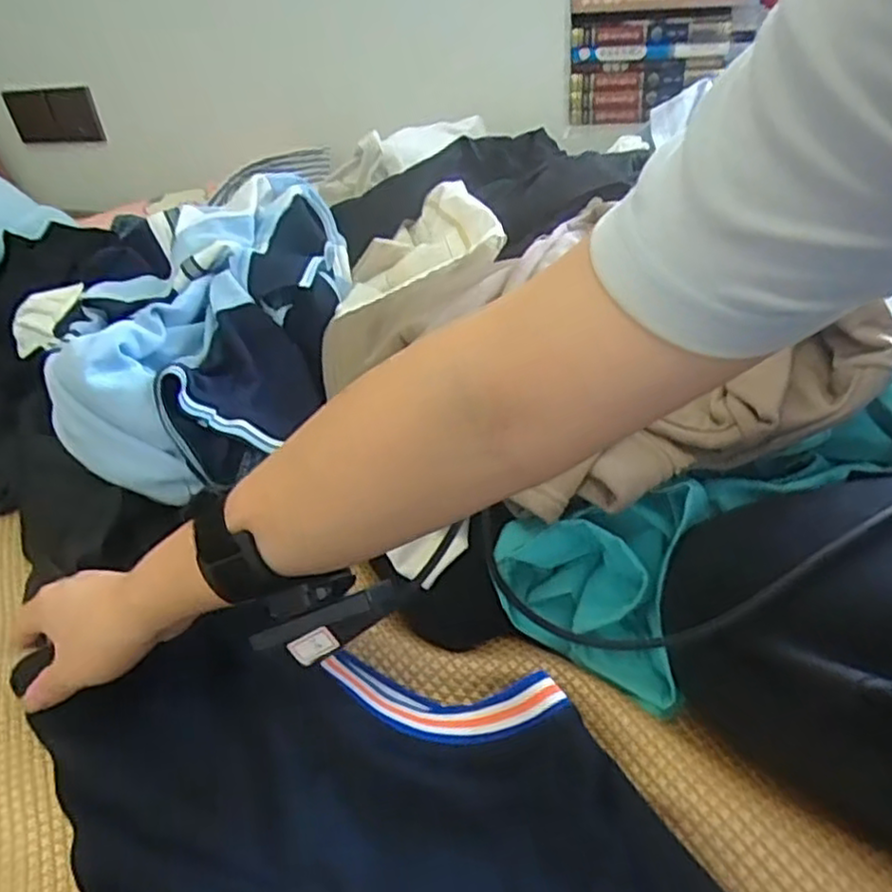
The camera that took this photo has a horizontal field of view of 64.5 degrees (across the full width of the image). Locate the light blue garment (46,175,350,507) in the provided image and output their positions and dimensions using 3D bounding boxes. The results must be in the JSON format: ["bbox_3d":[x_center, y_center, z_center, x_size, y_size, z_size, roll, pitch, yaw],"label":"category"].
[{"bbox_3d":[-0.207,-0.104,0.617,0.248,0.144,0.295,8,38,17],"label":"light blue garment"}]

